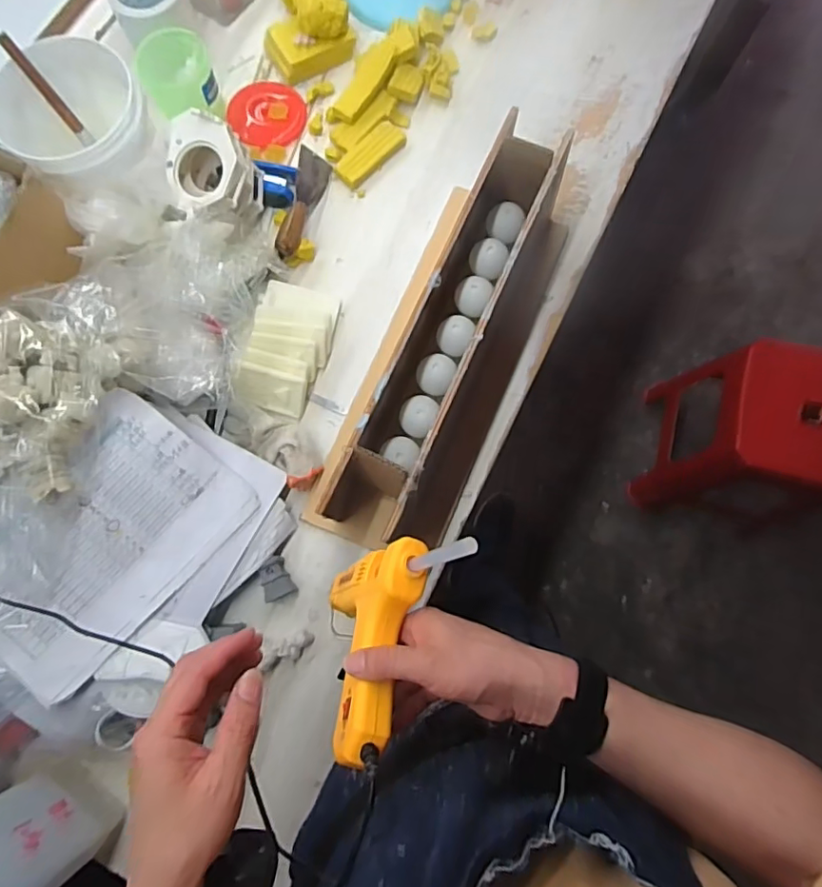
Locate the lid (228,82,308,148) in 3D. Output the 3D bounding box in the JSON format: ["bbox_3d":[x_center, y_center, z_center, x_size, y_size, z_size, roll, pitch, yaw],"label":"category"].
[{"bbox_3d":[-0.214,-0.500,0.829,0.112,0.016,0.108,0,78,1],"label":"lid"}]

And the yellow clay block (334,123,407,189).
[{"bbox_3d":[-0.060,-0.431,0.815,0.120,0.016,0.045,-44,81,-8],"label":"yellow clay block"}]

